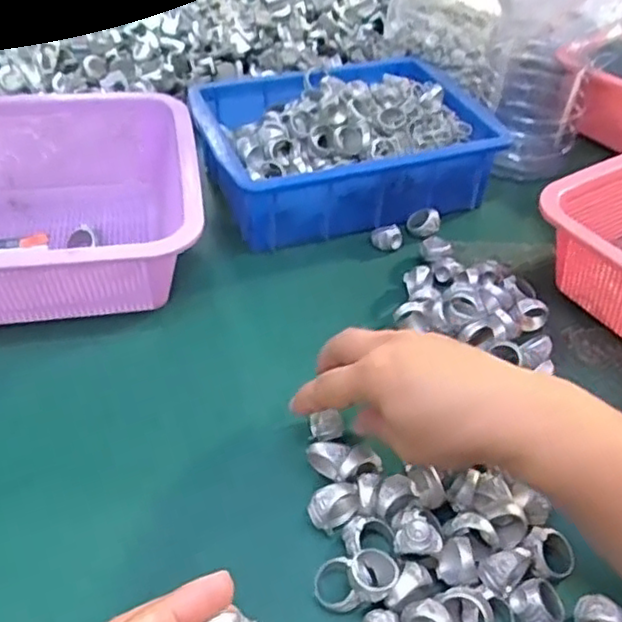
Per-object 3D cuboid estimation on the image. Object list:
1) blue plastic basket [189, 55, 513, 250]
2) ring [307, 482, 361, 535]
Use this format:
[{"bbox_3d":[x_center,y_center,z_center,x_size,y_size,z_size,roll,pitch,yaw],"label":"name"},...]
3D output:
[{"bbox_3d":[0.025,-0.148,0.593,0.243,0.085,0.180,-11,46,-17],"label":"blue plastic basket"},{"bbox_3d":[0.013,0.108,0.358,0.028,0.022,0.017,-17,49,-23],"label":"ring"}]

